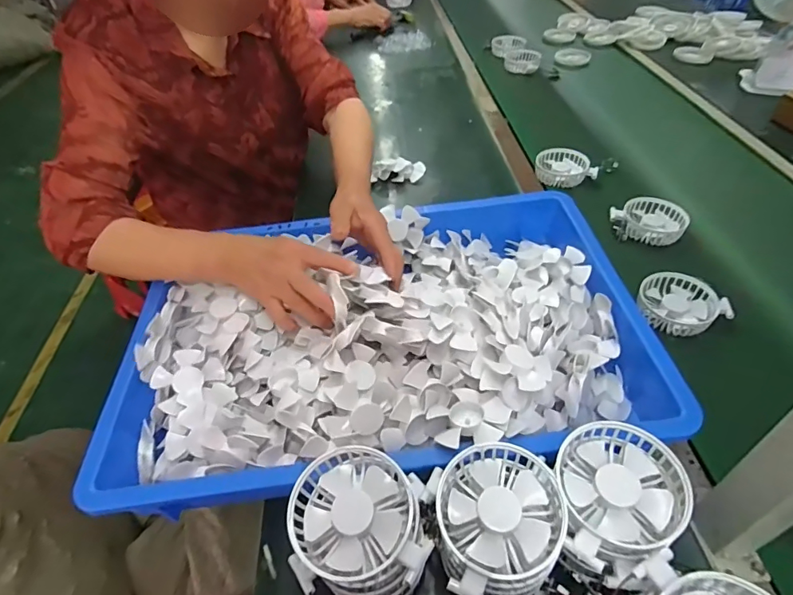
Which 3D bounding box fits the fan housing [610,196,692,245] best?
[{"bbox_3d":[0.388,-0.116,0.706,0.100,0.028,0.094,-2,46,2],"label":"fan housing"}]

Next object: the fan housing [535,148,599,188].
[{"bbox_3d":[0.302,-0.231,0.823,0.103,0.037,0.073,10,48,13],"label":"fan housing"}]

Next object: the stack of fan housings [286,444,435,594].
[{"bbox_3d":[-0.029,0.192,0.374,0.104,0.106,0.101,-13,47,-9],"label":"stack of fan housings"}]

